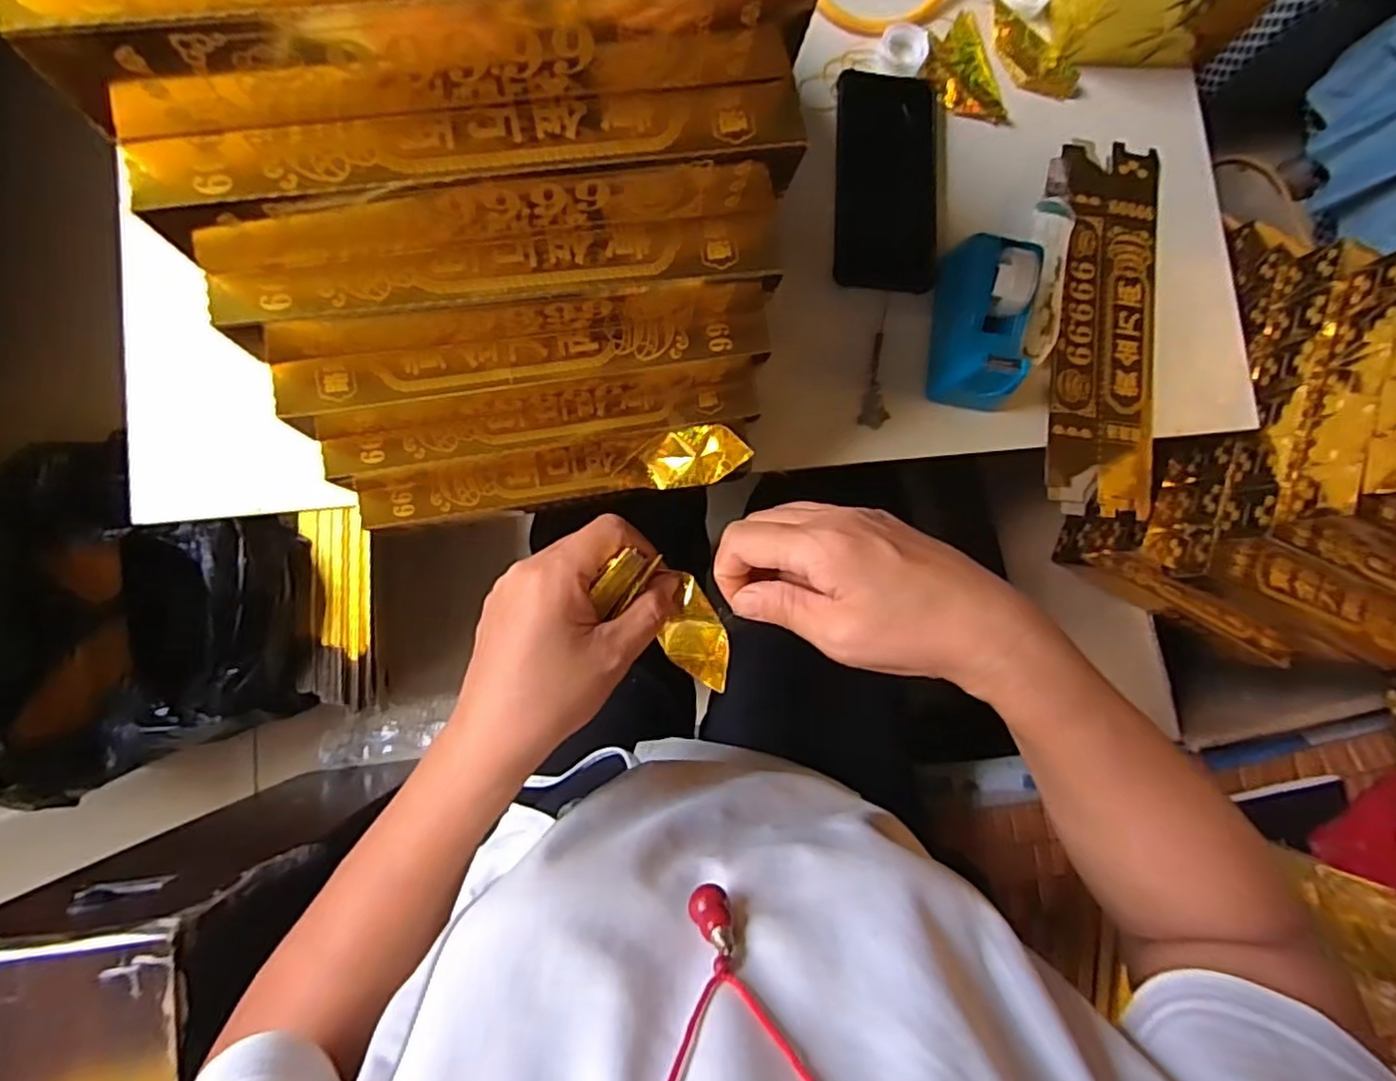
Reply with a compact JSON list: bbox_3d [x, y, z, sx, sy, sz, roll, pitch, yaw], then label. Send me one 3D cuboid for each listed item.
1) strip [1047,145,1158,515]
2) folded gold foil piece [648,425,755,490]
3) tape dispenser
[{"bbox_3d":[0.311,-0.164,0.513,0.095,0.012,0.287,4,84,-6],"label":"strip"},{"bbox_3d":[0.000,-0.049,0.387,0.056,0.008,0.033,-6,101,5],"label":"folded gold foil piece"},{"bbox_3d":[0.203,-0.151,0.467,0.059,0.062,0.113,9,83,-6],"label":"tape dispenser"}]

